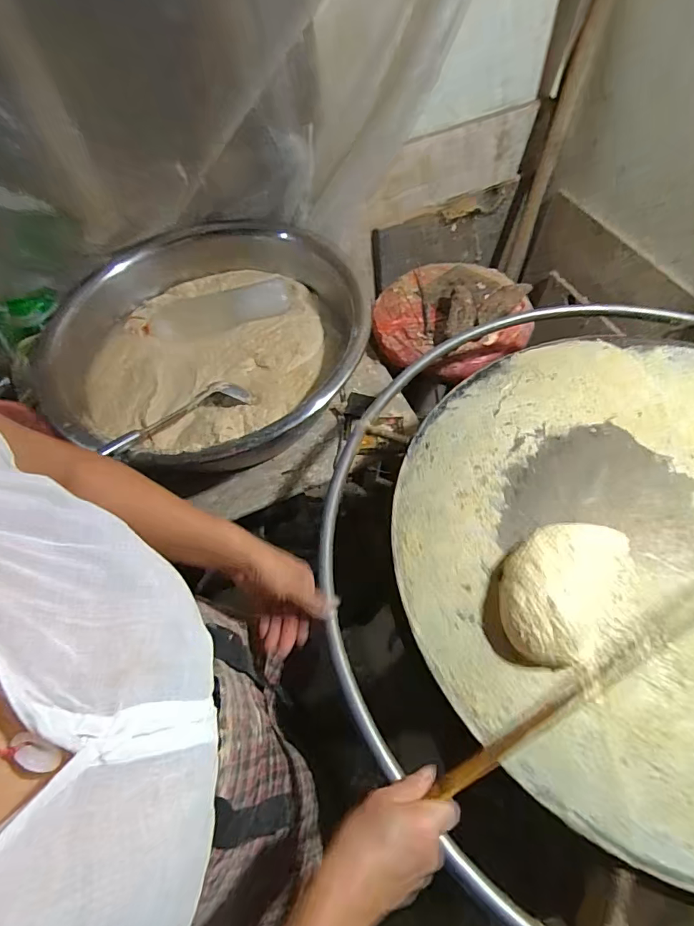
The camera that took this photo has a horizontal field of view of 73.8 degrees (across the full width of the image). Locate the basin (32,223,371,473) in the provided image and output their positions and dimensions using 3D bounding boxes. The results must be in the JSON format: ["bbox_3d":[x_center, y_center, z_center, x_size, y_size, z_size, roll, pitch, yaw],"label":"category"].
[{"bbox_3d":[-0.283,-0.241,0.919,0.659,0.149,0.590,21,62,17],"label":"basin"}]

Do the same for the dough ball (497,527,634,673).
[{"bbox_3d":[0.236,0.128,0.490,0.114,0.057,0.169,35,66,23],"label":"dough ball"}]

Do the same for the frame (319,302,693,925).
[{"bbox_3d":[0.360,0.091,0.557,0.793,0.052,0.820,-16,58,-6],"label":"frame"}]

